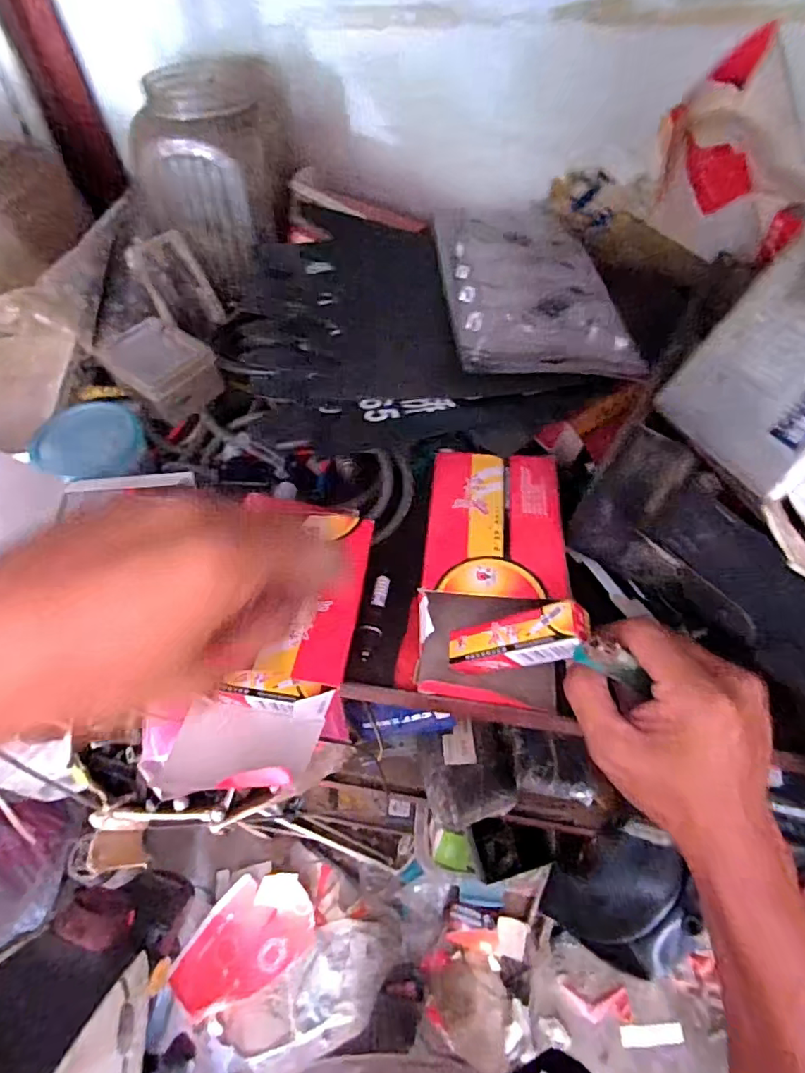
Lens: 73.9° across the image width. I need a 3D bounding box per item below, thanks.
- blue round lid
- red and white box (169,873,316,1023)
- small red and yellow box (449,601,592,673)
[{"bbox_3d":[-0.244,-0.077,0.419,0.074,0.020,0.075,-1,56,2],"label":"blue round lid"},{"bbox_3d":[-0.363,0.936,1.246,0.306,0.088,0.212,-36,61,-20],"label":"red and white box"},{"bbox_3d":[0.069,0.063,0.321,0.087,0.018,0.026,-23,48,32],"label":"small red and yellow box"}]

